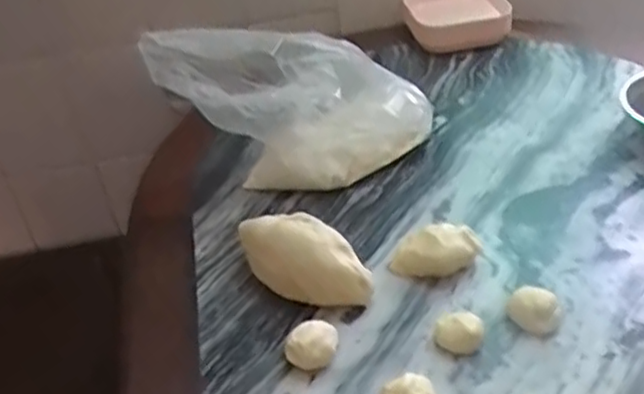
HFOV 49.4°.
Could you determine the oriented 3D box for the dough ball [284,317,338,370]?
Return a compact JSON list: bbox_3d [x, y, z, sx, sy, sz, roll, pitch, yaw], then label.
[{"bbox_3d":[-0.009,0.136,0.631,0.047,0.033,0.038,-10,38,-4],"label":"dough ball"}]

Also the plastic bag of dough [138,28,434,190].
[{"bbox_3d":[-0.026,-0.105,0.801,0.307,0.217,0.154,-10,38,-4],"label":"plastic bag of dough"}]

